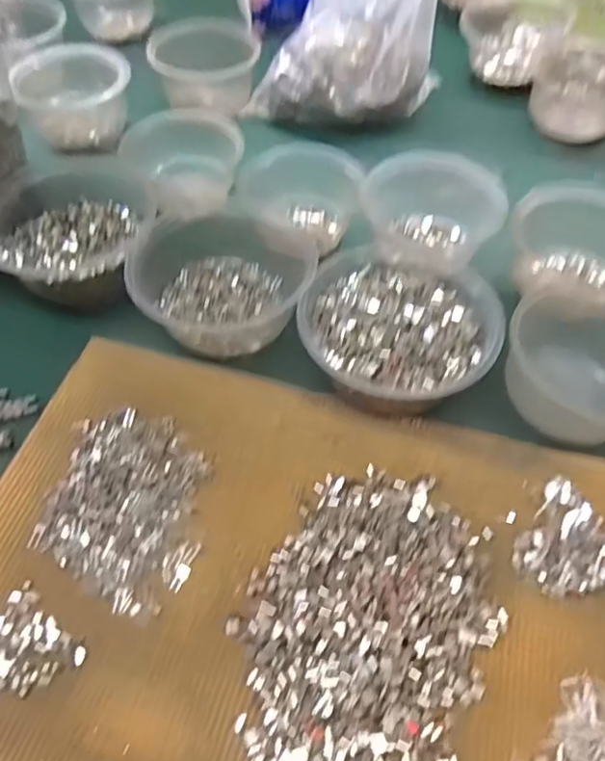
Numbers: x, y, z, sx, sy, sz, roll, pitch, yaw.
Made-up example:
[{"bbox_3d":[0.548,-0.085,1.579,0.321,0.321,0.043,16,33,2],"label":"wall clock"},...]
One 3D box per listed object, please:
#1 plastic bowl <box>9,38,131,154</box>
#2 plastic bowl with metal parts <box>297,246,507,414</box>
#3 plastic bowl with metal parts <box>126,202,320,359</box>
[{"bbox_3d":[-0.223,-0.287,0.611,0.101,0.072,0.083,-13,55,-10],"label":"plastic bowl"},{"bbox_3d":[0.072,-0.041,0.443,0.134,0.058,0.149,13,60,11],"label":"plastic bowl with metal parts"},{"bbox_3d":[-0.062,-0.089,0.480,0.132,0.062,0.137,0,55,-1],"label":"plastic bowl with metal parts"}]

